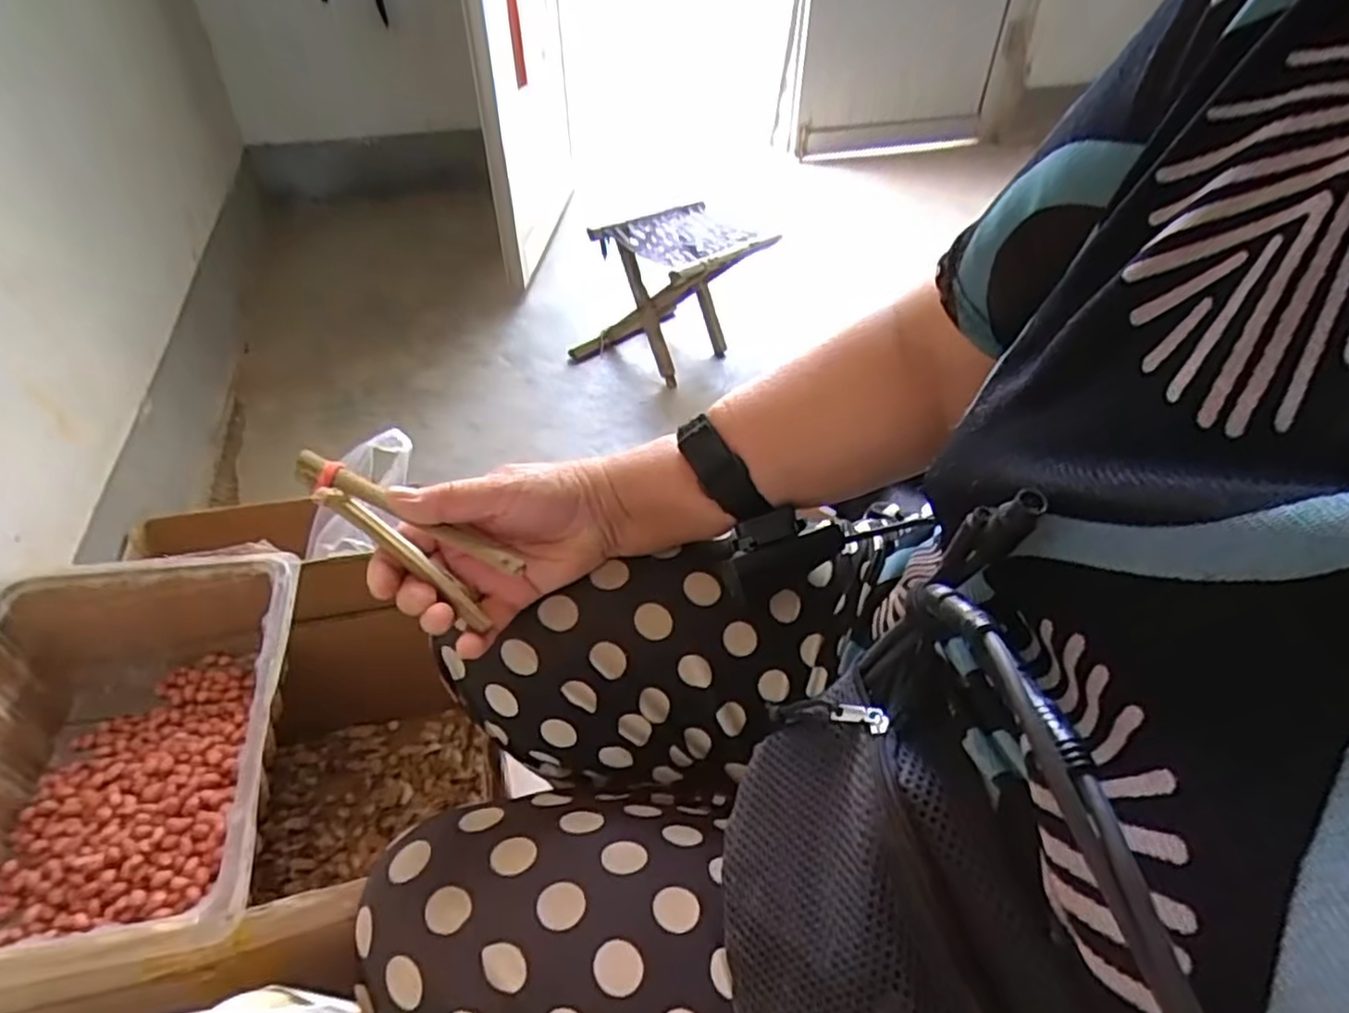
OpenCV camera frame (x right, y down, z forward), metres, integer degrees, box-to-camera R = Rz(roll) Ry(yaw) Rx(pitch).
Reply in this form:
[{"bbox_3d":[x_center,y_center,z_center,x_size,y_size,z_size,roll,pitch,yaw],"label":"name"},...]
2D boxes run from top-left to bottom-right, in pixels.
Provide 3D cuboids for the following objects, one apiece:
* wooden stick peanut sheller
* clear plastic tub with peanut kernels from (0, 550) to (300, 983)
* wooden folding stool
[{"bbox_3d":[-0.151,0.009,0.387,0.130,0.046,0.029,30,47,2],"label":"wooden stick peanut sheller"},{"bbox_3d":[-0.429,0.198,0.548,0.245,0.122,0.316,-11,43,-12],"label":"clear plastic tub with peanut kernels"},{"bbox_3d":[-0.008,-0.440,1.493,0.355,0.280,0.227,-28,49,-27],"label":"wooden folding stool"}]

